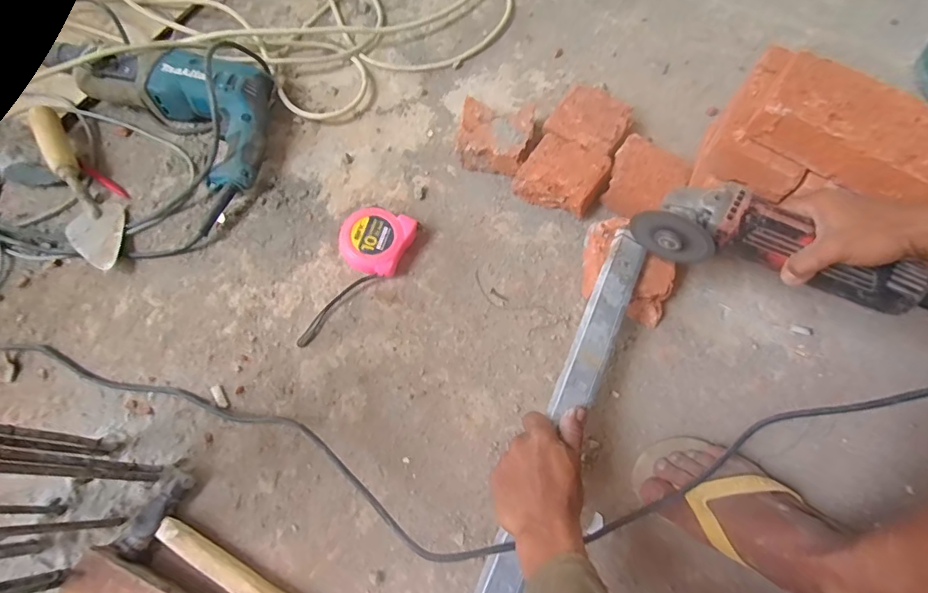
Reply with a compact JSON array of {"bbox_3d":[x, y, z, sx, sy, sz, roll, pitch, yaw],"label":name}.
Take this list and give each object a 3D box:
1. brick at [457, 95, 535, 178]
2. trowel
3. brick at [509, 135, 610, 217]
[{"bbox_3d":[0.048,-0.230,0.685,0.108,0.054,0.107,10,68,2],"label":"brick"},{"bbox_3d":[-0.524,-0.144,0.627,0.074,0.054,0.265,-36,74,-15],"label":"trowel"},{"bbox_3d":[0.136,-0.163,0.657,0.105,0.058,0.092,32,71,10],"label":"brick"}]

